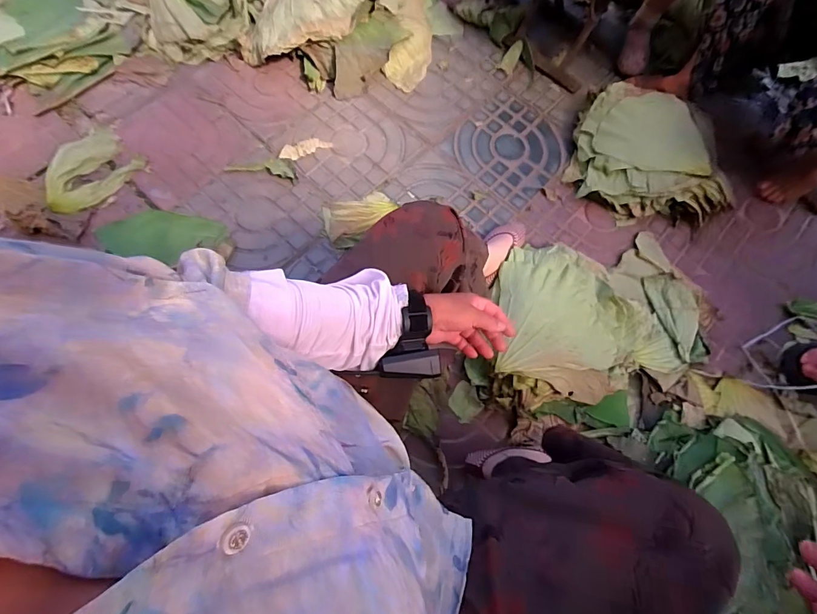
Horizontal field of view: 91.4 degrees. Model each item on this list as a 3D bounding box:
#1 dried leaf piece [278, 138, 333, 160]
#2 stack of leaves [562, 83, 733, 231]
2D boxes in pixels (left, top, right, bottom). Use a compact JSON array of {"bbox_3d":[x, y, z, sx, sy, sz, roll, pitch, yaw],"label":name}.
[{"bbox_3d":[-0.263,-0.403,1.015,0.132,0.006,0.050,-15,71,-8],"label":"dried leaf piece"},{"bbox_3d":[0.596,-0.399,1.015,0.337,0.094,0.370,3,69,-2],"label":"stack of leaves"}]

